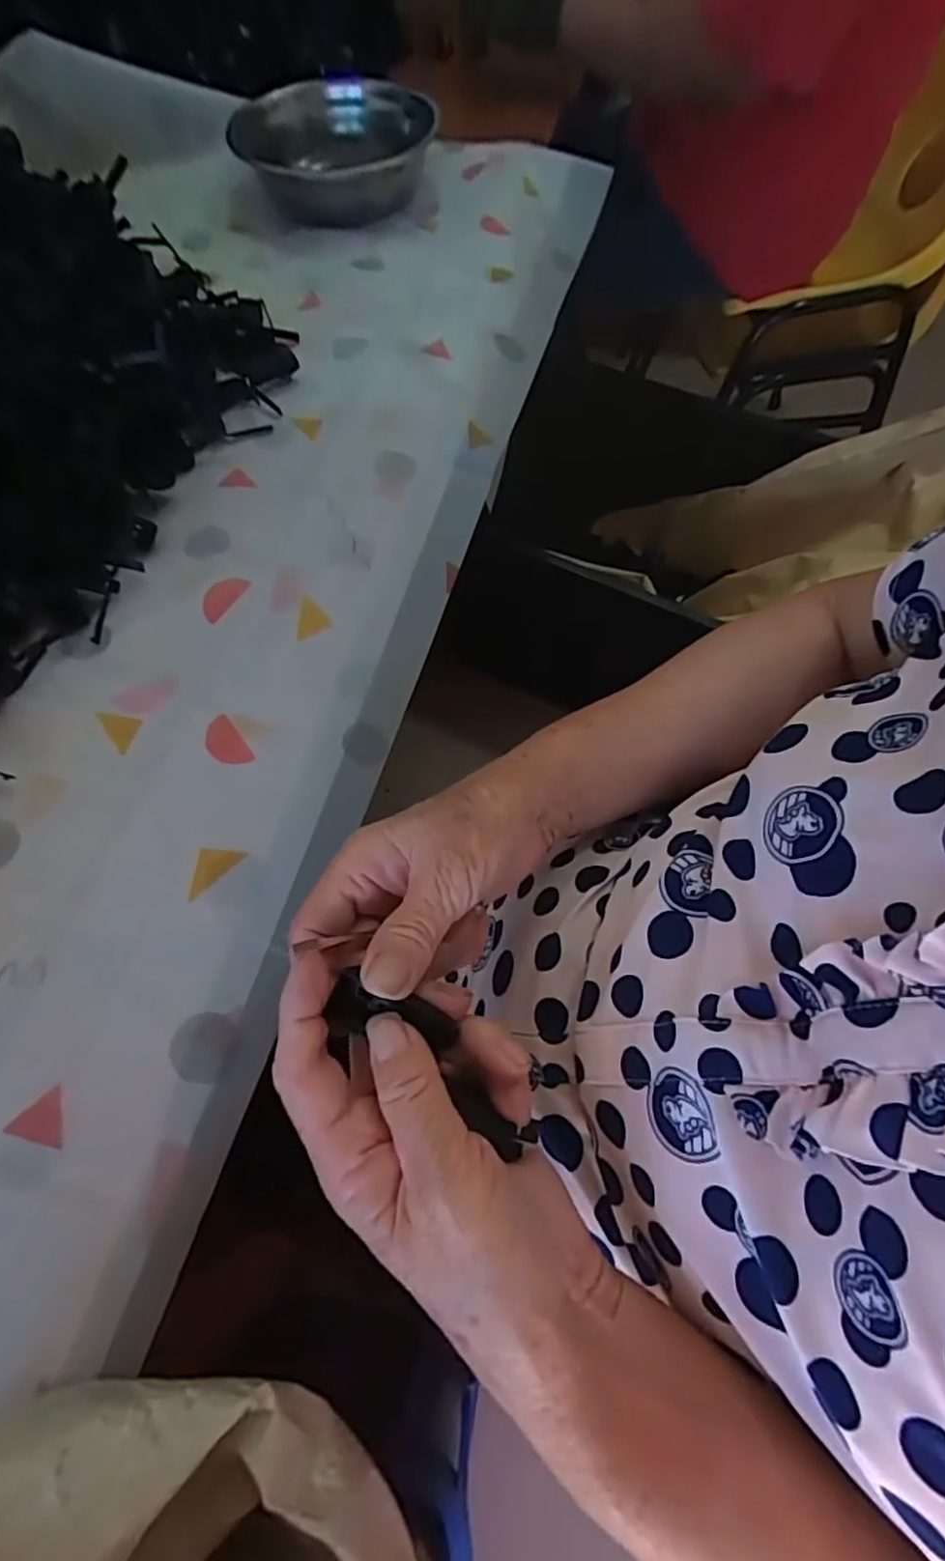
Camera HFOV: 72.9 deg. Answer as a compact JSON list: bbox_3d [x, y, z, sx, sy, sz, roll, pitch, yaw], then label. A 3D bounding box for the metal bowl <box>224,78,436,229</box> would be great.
[{"bbox_3d":[-0.140,-0.670,0.678,0.195,0.062,0.209,-2,63,-1],"label":"metal bowl"}]

